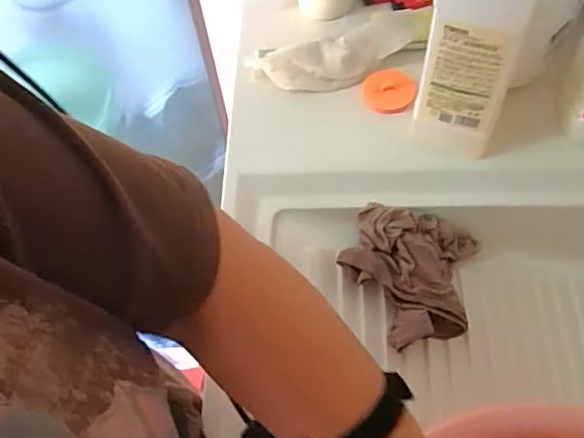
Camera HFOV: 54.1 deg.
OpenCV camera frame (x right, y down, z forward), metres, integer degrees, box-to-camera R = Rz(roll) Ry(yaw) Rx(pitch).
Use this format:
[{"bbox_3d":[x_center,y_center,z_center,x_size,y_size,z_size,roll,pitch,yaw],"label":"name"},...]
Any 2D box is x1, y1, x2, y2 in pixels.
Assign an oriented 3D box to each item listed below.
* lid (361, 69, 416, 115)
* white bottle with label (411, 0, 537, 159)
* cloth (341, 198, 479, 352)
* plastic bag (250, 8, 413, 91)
[{"bbox_3d":[0.105,-0.138,0.616,0.057,0.009,0.051,23,83,22],"label":"lid"},{"bbox_3d":[0.159,-0.155,0.507,0.085,0.233,0.078,22,64,16],"label":"white bottle with label"},{"bbox_3d":[0.111,0.056,0.552,0.122,0.059,0.136,11,61,11],"label":"cloth"},{"bbox_3d":[0.050,-0.176,0.640,0.189,0.051,0.065,-11,59,-2],"label":"plastic bag"}]

